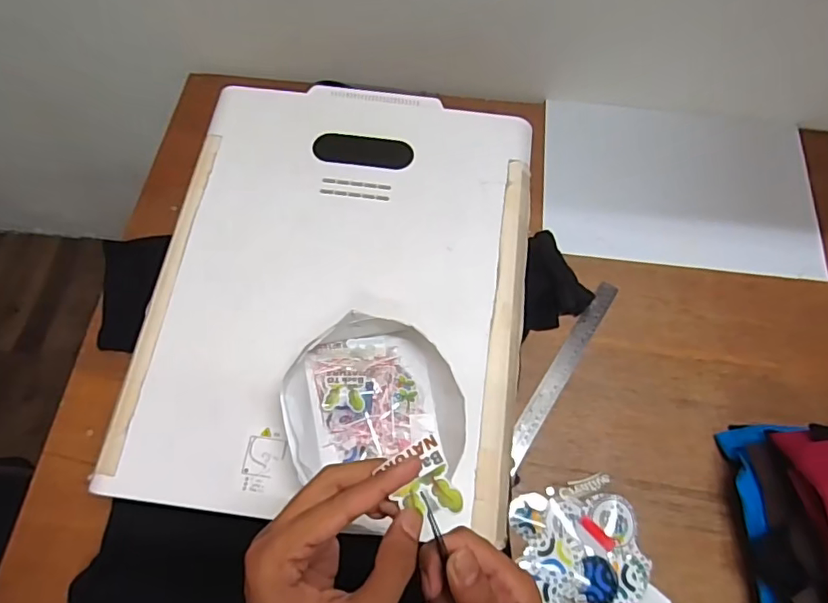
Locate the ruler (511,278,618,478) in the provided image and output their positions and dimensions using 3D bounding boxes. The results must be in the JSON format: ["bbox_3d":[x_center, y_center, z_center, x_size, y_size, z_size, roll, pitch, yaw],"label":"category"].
[{"bbox_3d":[0.201,0.090,0.729,0.028,0.006,0.291,29,71,19],"label":"ruler"}]

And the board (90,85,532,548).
[{"bbox_3d":[-0.078,-0.028,0.598,0.399,0.017,0.498,8,69,3],"label":"board"}]

